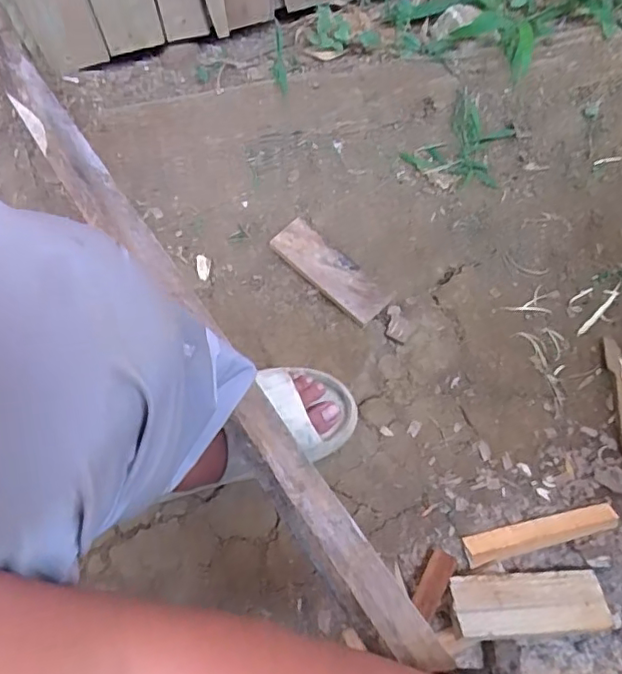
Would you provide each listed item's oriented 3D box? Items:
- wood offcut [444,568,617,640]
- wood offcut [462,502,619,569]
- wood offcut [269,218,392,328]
[{"bbox_3d":[0.232,0.282,0.617,0.169,0.011,0.060,0,53,-9],"label":"wood offcut"},{"bbox_3d":[0.262,0.224,0.667,0.172,0.017,0.032,-14,71,-4],"label":"wood offcut"},{"bbox_3d":[0.024,-0.089,0.784,0.173,0.018,0.062,42,76,14],"label":"wood offcut"}]

